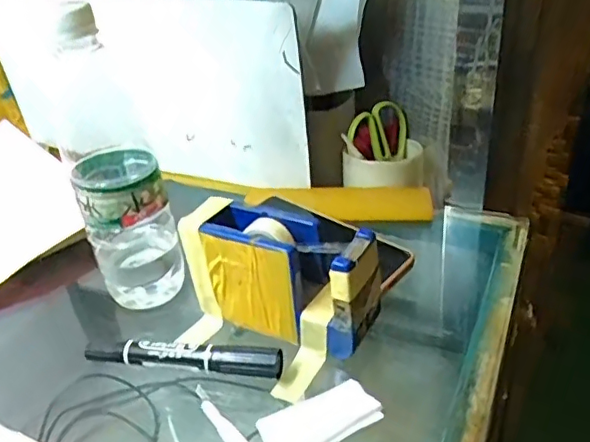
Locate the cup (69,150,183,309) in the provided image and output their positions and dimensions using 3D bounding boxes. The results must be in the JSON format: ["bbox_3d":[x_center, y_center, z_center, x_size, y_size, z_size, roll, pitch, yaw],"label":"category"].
[{"bbox_3d":[-0.126,0.008,0.439,0.060,0.119,0.065,-13,31,-12],"label":"cup"}]

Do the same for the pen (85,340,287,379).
[{"bbox_3d":[-0.078,0.093,0.380,0.139,0.019,0.015,0,31,10],"label":"pen"}]

